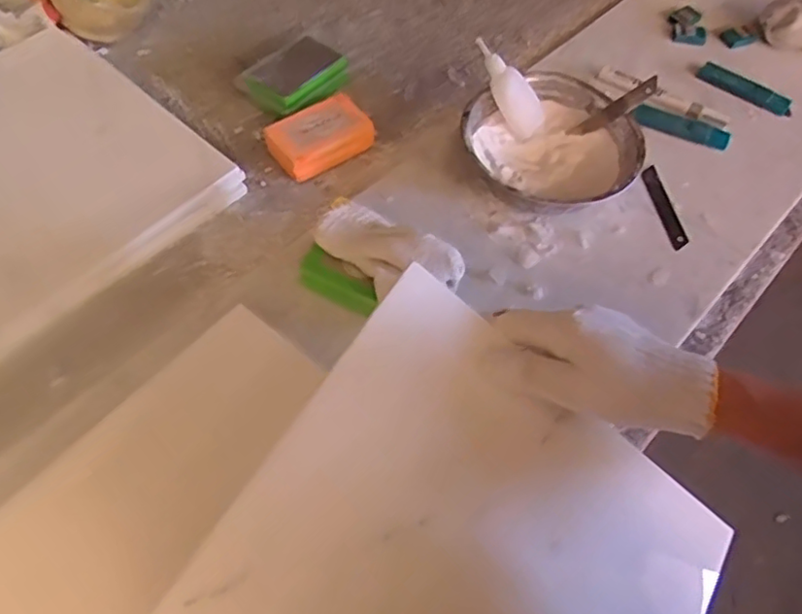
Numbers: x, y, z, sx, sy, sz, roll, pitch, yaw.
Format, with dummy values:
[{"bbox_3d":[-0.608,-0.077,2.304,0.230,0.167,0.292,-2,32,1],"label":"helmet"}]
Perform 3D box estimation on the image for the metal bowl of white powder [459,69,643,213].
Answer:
[{"bbox_3d":[0.143,-0.151,0.591,0.161,0.052,0.148,26,61,16],"label":"metal bowl of white powder"}]

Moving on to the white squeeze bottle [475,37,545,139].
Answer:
[{"bbox_3d":[0.103,-0.207,0.588,0.026,0.102,0.030,-6,43,48],"label":"white squeeze bottle"}]

